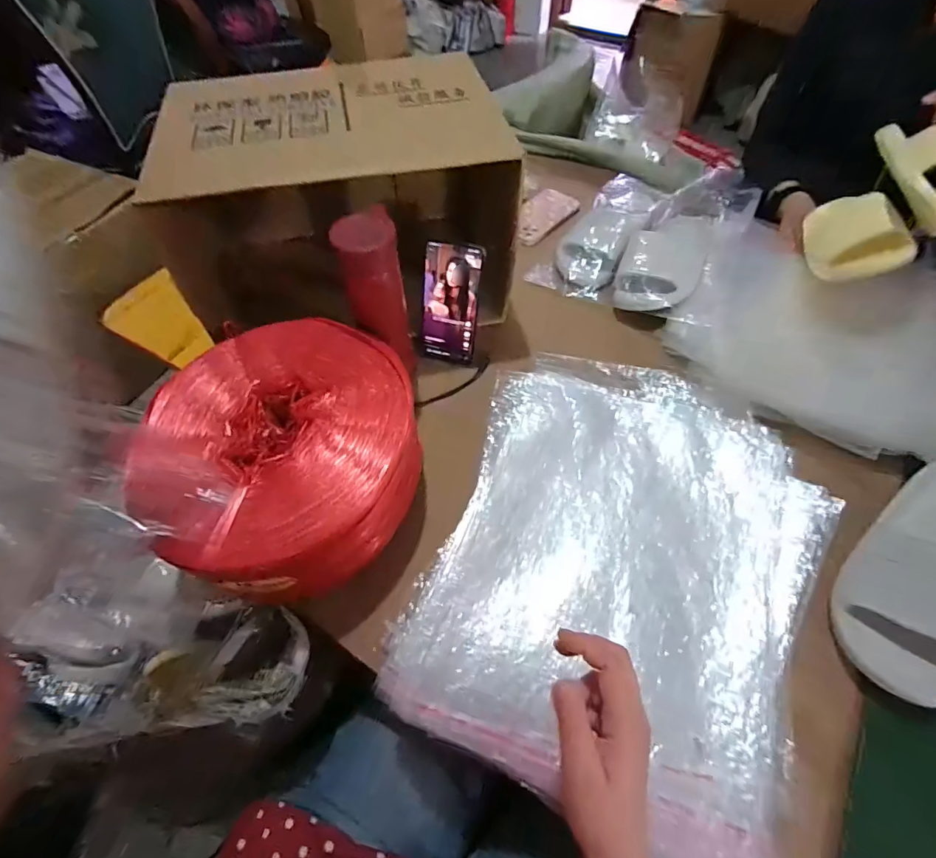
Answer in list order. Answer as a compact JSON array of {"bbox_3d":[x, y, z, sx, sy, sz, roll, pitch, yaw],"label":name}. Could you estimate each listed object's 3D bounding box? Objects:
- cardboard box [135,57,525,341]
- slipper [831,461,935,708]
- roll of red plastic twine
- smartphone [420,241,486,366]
[{"bbox_3d":[-0.164,-0.304,0.662,0.398,0.273,0.303,-12,57,-7],"label":"cardboard box"},{"bbox_3d":[0.467,0.131,0.463,0.105,0.087,0.271,34,59,25],"label":"slipper"},{"bbox_3d":[-0.183,0.025,0.488,0.257,0.128,0.254,0,57,1],"label":"roll of red plastic twine"},{"bbox_3d":[-0.023,-0.161,0.609,0.072,0.159,0.007,14,37,7],"label":"smartphone"}]

